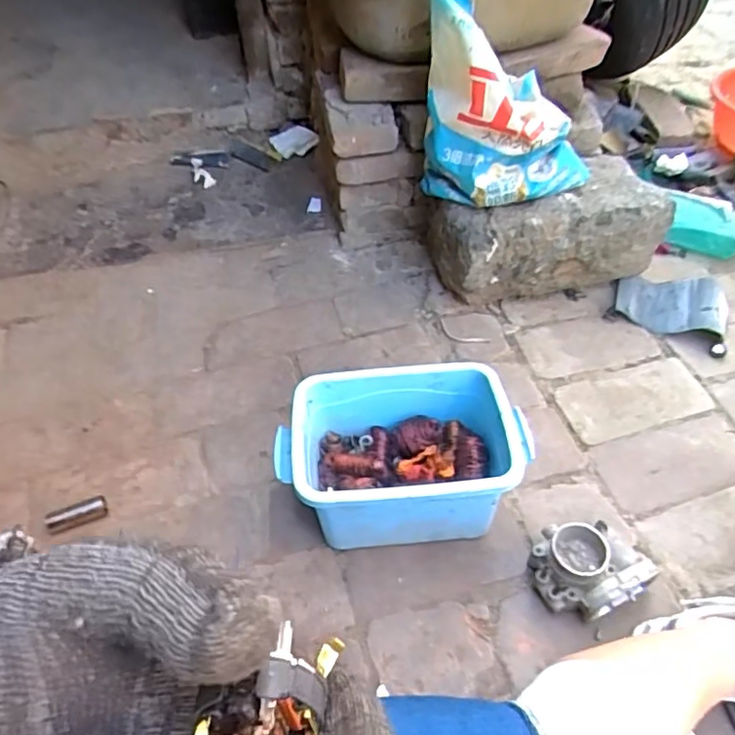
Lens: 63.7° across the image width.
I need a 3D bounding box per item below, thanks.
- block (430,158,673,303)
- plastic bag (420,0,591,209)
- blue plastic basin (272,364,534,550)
[{"bbox_3d":[0.306,-0.230,1.029,0.350,0.172,0.165,-13,50,-10],"label":"block"},{"bbox_3d":[0.207,-0.368,0.853,0.252,0.263,0.130,6,50,7],"label":"plastic bag"},{"bbox_3d":[0.043,0.108,0.752,0.309,0.124,0.194,-5,49,-2],"label":"blue plastic basin"}]

